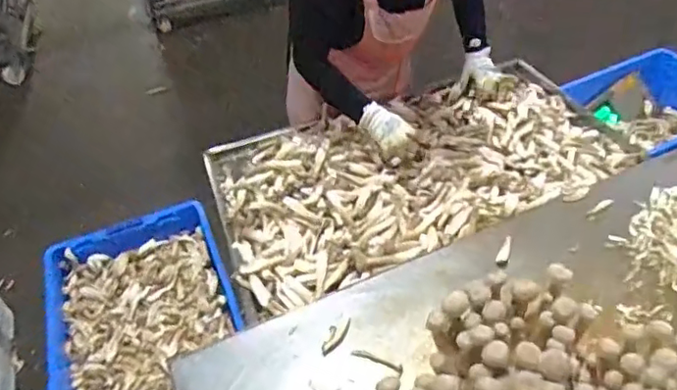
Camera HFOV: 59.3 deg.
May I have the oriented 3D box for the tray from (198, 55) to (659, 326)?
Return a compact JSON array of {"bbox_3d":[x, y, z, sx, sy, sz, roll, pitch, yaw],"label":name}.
[{"bbox_3d":[0.198,-0.079,1.440,0.974,0.126,0.647,-16,42,-11],"label":"tray"}]

